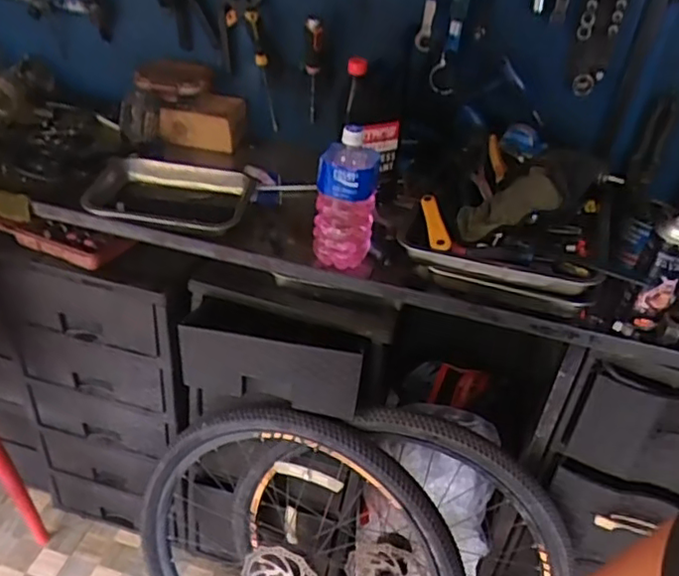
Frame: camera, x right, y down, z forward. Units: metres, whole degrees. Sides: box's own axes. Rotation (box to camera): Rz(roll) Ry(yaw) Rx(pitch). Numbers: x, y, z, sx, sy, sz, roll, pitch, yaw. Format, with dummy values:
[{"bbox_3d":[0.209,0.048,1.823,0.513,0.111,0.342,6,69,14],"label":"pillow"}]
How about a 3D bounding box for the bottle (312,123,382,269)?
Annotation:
[{"bbox_3d":[0.012,-0.136,0.934,0.089,0.208,0.076,8,36,1],"label":"bottle"}]

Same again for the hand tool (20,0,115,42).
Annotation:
[{"bbox_3d":[-0.642,-0.577,1.269,0.389,0.084,0.038,13,35,9],"label":"hand tool"}]

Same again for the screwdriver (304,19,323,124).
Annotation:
[{"bbox_3d":[-0.051,-0.416,1.190,0.033,0.230,0.032,7,57,1],"label":"screwdriver"}]

